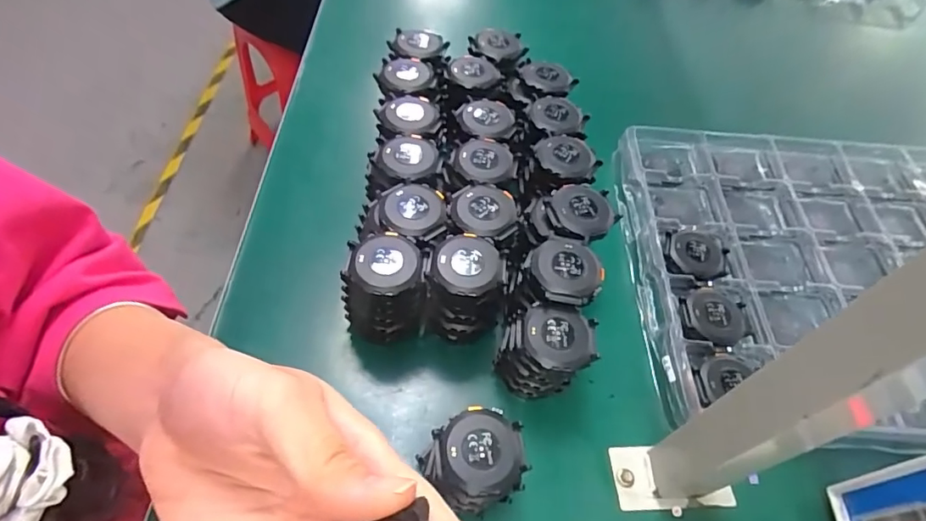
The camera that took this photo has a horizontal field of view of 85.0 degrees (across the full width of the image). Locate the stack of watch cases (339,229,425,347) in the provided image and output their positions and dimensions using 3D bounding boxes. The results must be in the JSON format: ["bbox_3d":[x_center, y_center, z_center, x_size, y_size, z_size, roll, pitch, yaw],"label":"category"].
[{"bbox_3d":[-0.055,0.023,0.357,0.055,0.070,0.055,-5,56,-9],"label":"stack of watch cases"}]

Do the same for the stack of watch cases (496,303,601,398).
[{"bbox_3d":[0.055,0.068,0.353,0.058,0.068,0.041,14,55,4],"label":"stack of watch cases"}]

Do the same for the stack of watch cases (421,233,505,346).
[{"bbox_3d":[-0.001,0.025,0.367,0.055,0.079,0.054,5,55,-2],"label":"stack of watch cases"}]

